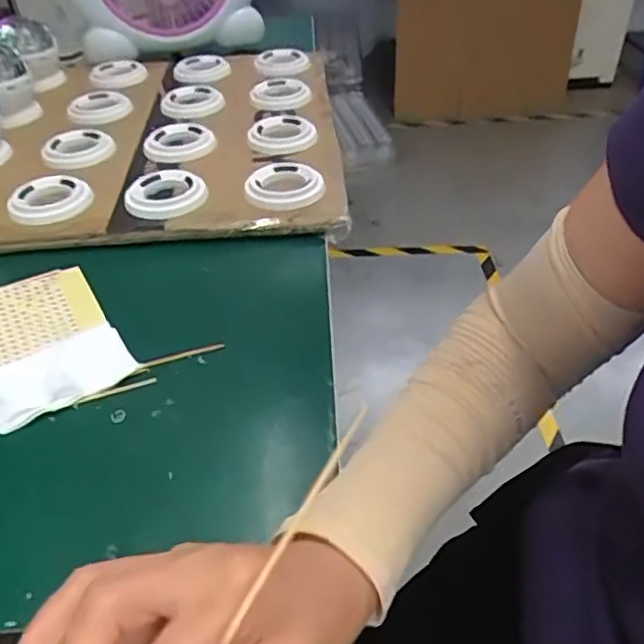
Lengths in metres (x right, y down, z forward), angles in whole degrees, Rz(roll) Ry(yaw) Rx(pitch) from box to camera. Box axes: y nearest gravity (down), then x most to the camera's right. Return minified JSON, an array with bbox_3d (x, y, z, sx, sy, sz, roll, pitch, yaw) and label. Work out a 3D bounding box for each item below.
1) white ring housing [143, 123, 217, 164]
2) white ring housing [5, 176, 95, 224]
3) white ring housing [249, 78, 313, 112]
[{"bbox_3d":[-0.145,-0.182,0.647,0.071,0.018,0.079,-10,42,-9],"label":"white ring housing"},{"bbox_3d":[-0.245,-0.111,0.569,0.071,0.017,0.069,-24,46,-23],"label":"white ring housing"},{"bbox_3d":[-0.047,-0.269,0.740,0.069,0.014,0.069,-1,41,1],"label":"white ring housing"}]

